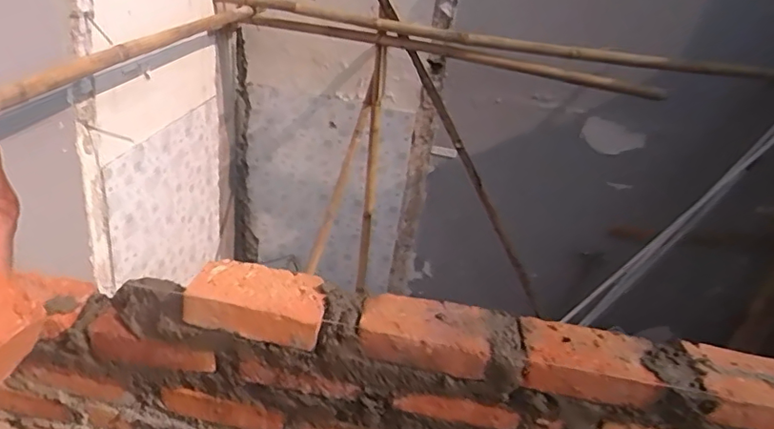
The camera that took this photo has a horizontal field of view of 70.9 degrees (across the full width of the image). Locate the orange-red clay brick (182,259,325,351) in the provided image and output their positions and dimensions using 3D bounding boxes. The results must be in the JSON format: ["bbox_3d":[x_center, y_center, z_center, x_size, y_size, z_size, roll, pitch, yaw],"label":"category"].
[{"bbox_3d":[-0.151,0.103,0.649,0.156,0.045,0.087,8,27,2],"label":"orange-red clay brick"}]

